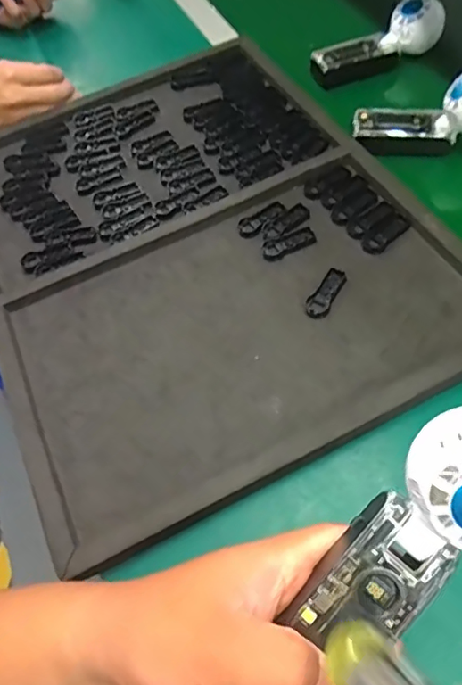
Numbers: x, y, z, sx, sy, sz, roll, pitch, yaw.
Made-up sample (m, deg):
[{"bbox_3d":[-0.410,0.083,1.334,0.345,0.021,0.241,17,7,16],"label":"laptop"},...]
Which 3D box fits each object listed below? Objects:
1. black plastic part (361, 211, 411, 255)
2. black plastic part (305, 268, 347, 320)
[{"bbox_3d":[0.151,-0.107,0.518,0.055,0.005,0.024,-42,65,-12],"label":"black plastic part"},{"bbox_3d":[0.087,-0.046,0.487,0.022,0.009,0.053,25,71,20],"label":"black plastic part"}]

